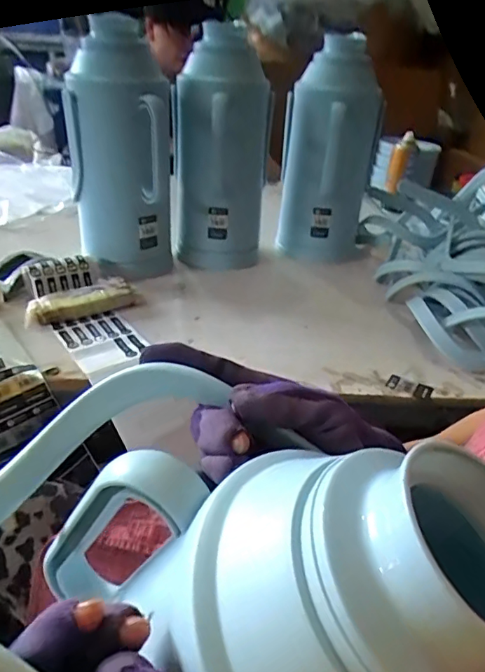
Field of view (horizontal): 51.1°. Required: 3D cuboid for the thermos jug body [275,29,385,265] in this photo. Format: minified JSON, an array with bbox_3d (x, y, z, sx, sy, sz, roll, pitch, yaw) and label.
[{"bbox_3d":[0.155,-0.314,0.909,0.166,0.359,0.134,8,31,5],"label":"thermos jug body"}]

